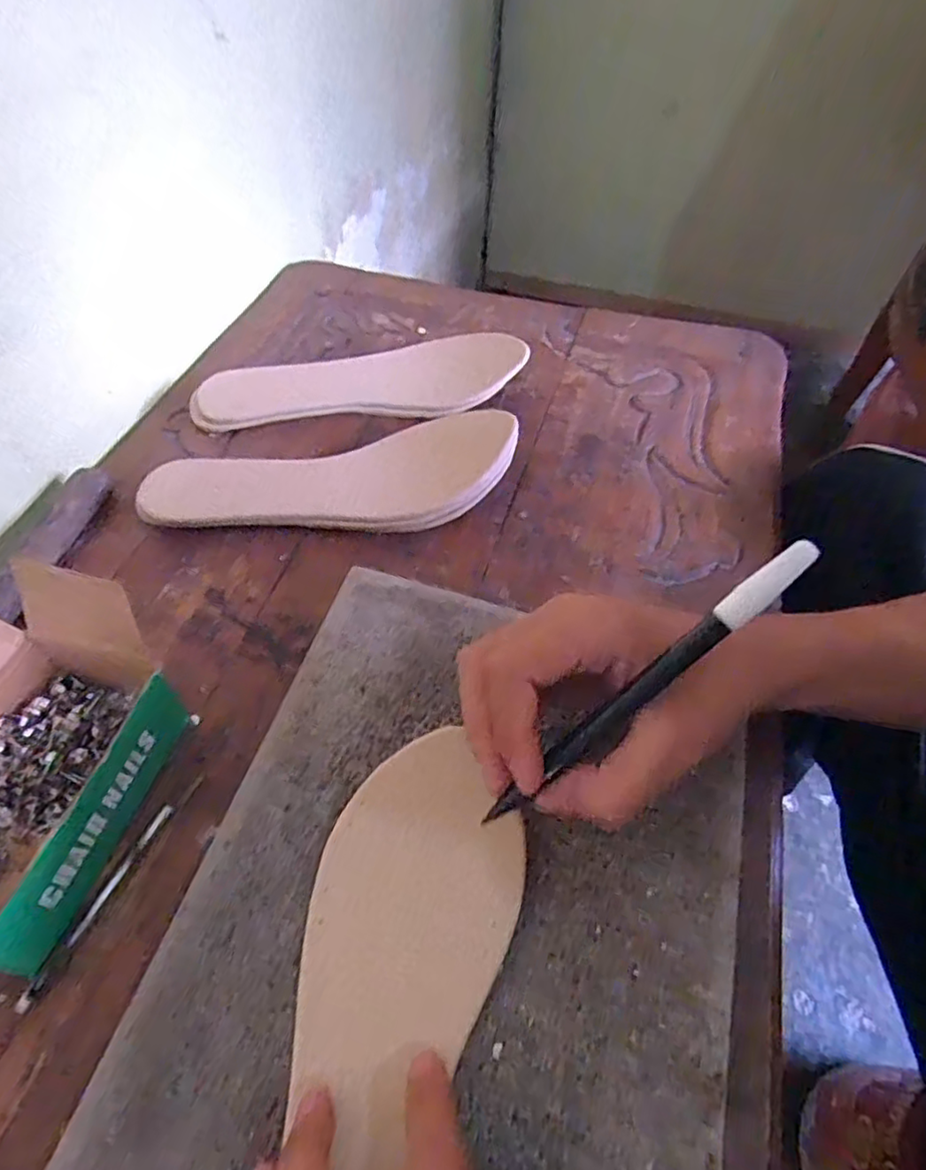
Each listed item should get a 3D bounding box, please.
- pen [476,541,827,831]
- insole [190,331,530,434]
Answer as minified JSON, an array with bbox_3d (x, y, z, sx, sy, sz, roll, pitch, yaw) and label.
[{"bbox_3d":[0.064,0.036,0.219,0.144,0.007,0.011,-43,60,8],"label":"pen"},{"bbox_3d":[-0.075,-0.150,0.453,0.231,0.031,0.083,-16,57,-14],"label":"insole"}]

